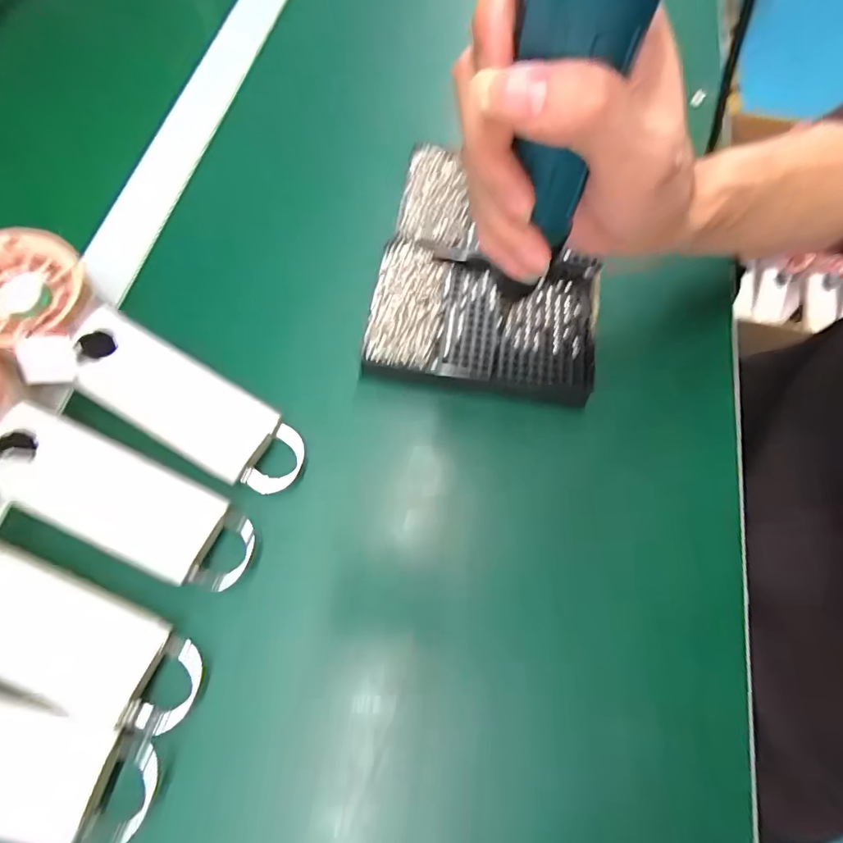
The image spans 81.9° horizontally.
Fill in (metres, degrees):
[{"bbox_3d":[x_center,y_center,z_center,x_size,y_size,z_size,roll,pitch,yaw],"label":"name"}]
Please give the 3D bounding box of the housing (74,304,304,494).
[{"bbox_3d":[-0.124,-0.010,0.258,0.129,0.030,0.046,30,72,9],"label":"housing"}]

